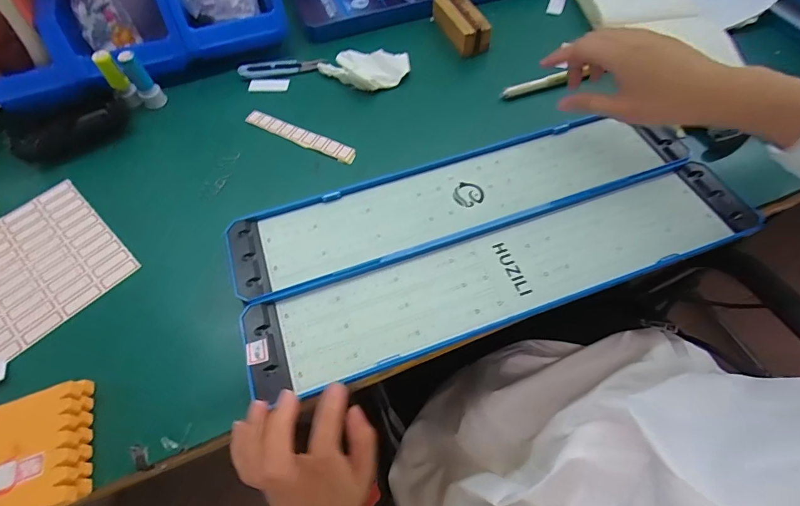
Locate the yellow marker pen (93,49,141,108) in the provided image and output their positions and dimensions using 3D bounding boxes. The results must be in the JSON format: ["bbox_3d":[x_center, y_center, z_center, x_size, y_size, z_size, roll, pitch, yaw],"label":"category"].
[{"bbox_3d":[-0.306,-0.189,0.446,0.016,0.060,0.018,40,68,22],"label":"yellow marker pen"}]

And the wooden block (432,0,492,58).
[{"bbox_3d":[0.075,-0.286,0.503,0.044,0.030,0.095,-23,62,-12],"label":"wooden block"}]

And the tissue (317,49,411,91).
[{"bbox_3d":[-0.041,-0.214,0.477,0.105,0.017,0.056,-6,60,-2],"label":"tissue"}]

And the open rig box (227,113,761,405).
[{"bbox_3d":[0.078,-0.022,0.373,0.436,0.014,0.175,-17,61,-8],"label":"open rig box"}]

